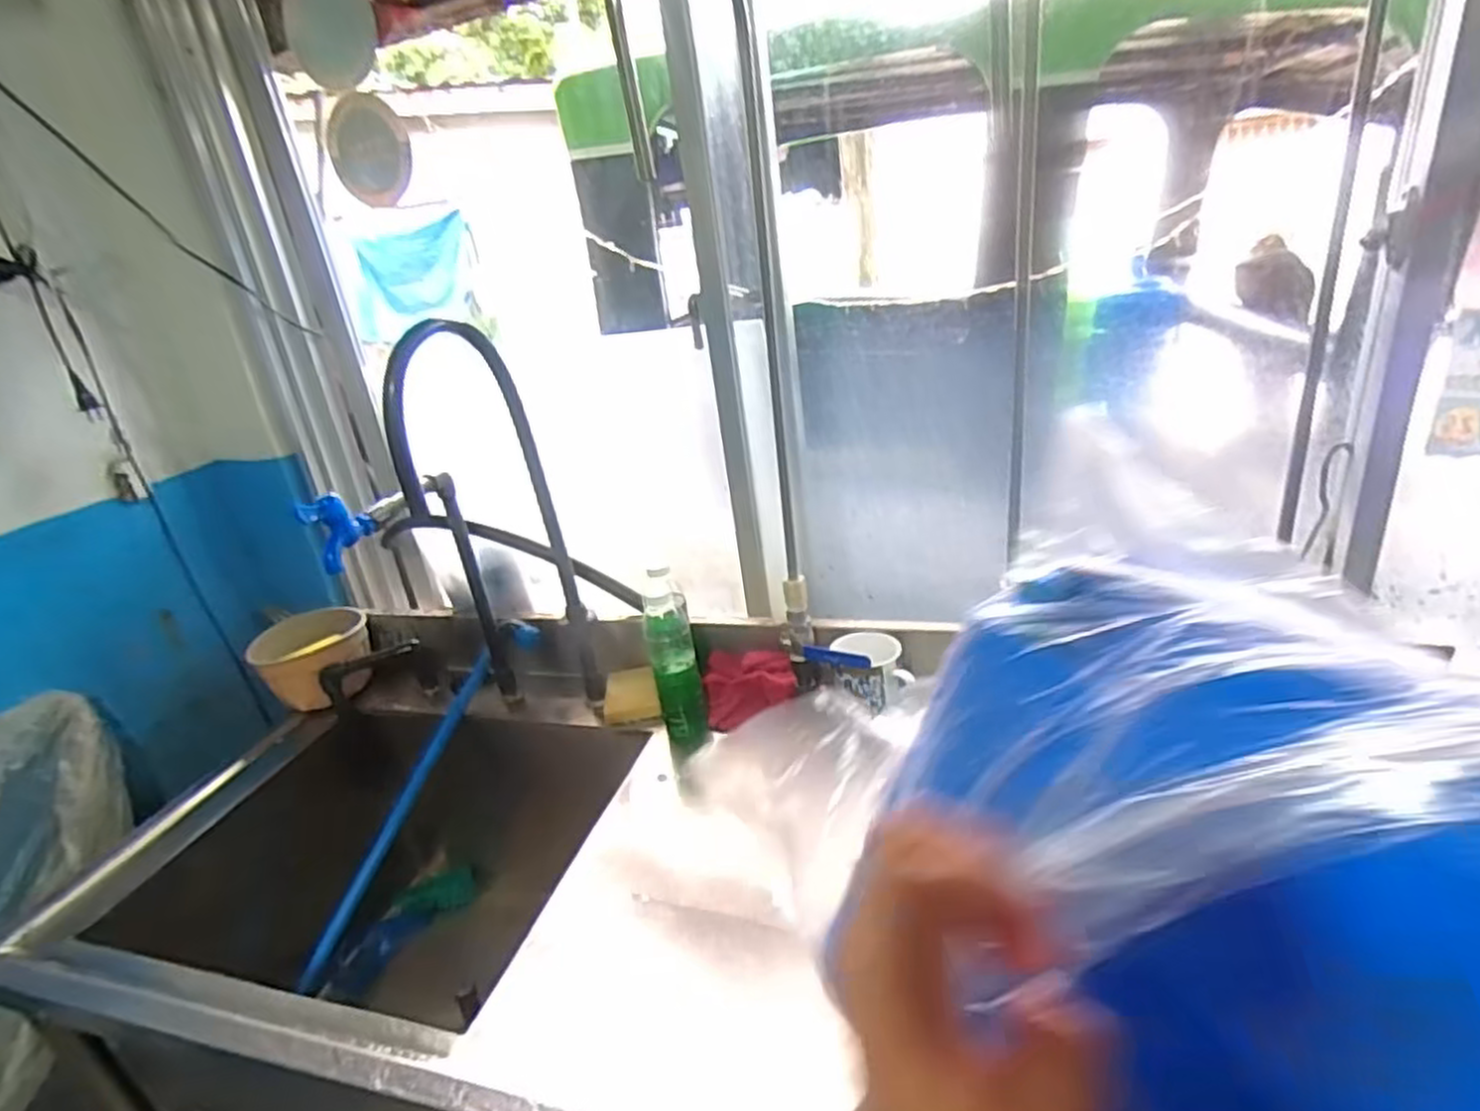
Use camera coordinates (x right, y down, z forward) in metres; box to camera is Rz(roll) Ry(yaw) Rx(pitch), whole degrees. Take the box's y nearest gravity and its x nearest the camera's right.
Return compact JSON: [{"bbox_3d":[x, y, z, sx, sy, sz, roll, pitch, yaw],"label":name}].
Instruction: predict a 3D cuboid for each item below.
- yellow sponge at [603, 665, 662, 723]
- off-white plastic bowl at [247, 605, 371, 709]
[{"bbox_3d":[-0.155,0.196,1.079,0.075,0.031,0.101,-10,24,-6],"label":"yellow sponge"},{"bbox_3d":[-0.671,0.170,1.205,0.169,0.128,0.160,-22,27,-29],"label":"off-white plastic bowl"}]

